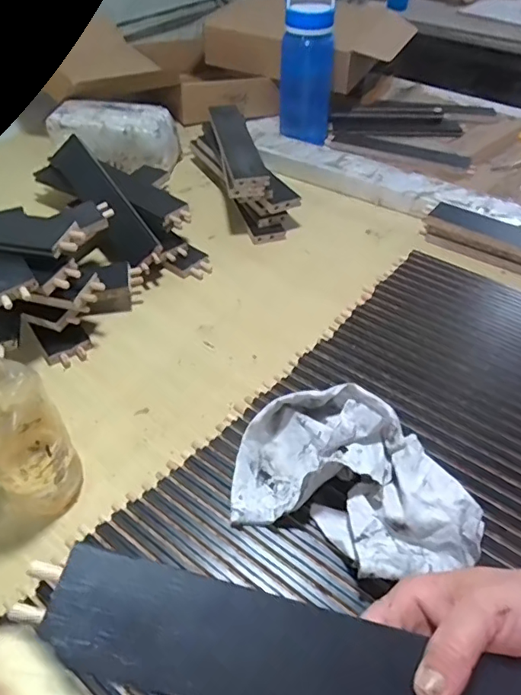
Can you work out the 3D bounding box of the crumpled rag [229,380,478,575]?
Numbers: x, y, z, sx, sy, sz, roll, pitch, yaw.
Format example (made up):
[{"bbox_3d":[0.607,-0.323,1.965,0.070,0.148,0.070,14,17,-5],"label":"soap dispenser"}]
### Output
[{"bbox_3d":[0.082,0.107,0.440,0.202,0.063,0.146,22,50,20],"label":"crumpled rag"}]

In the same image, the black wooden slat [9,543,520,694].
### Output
[{"bbox_3d":[0.032,0.158,0.251,0.293,0.009,0.055,16,47,1],"label":"black wooden slat"}]

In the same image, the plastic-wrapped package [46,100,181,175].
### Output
[{"bbox_3d":[-0.275,-0.397,0.967,0.225,0.083,0.099,3,46,1],"label":"plastic-wrapped package"}]

